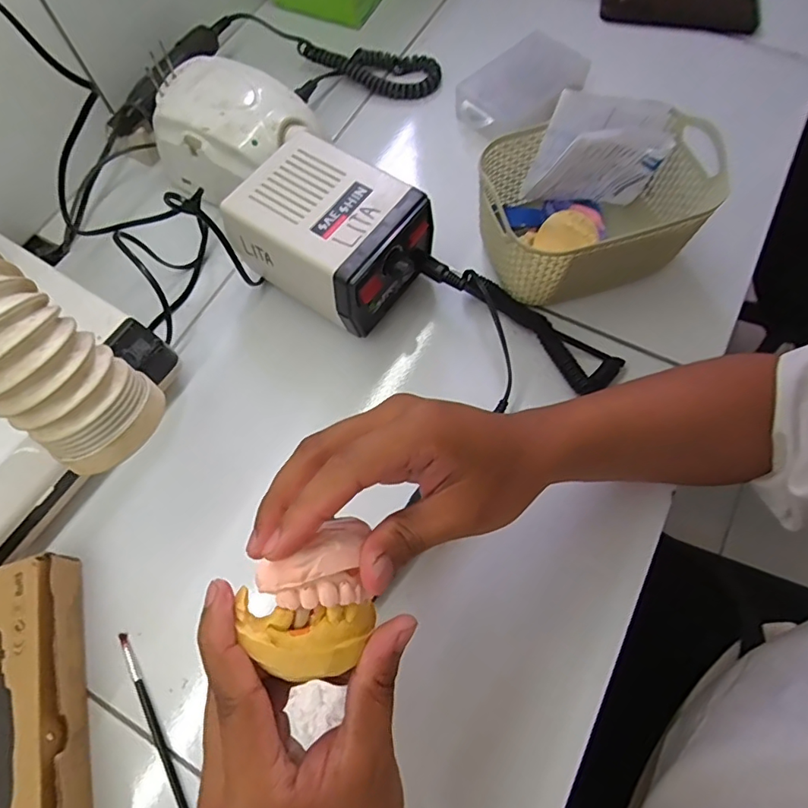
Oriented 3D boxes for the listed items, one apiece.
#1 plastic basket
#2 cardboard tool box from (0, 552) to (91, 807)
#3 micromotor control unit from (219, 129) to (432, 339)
[{"bbox_3d":[0.150,-0.150,0.416,0.170,0.084,0.120,-6,67,0],"label":"plastic basket"},{"bbox_3d":[-0.222,0.203,0.310,0.048,0.042,0.208,-16,68,-4],"label":"cardboard tool box"},{"bbox_3d":[-0.056,-0.128,0.412,0.133,0.083,0.103,34,73,15],"label":"micromotor control unit"}]

